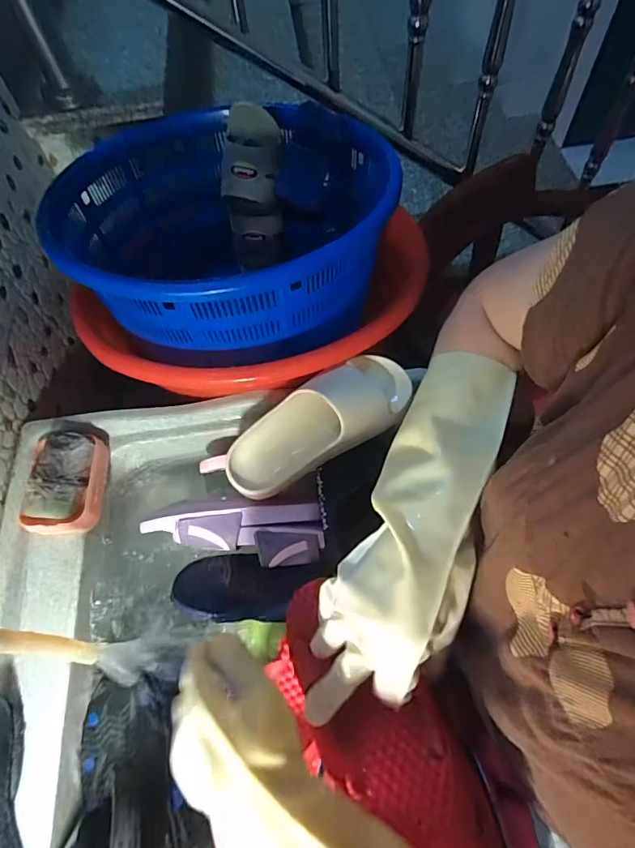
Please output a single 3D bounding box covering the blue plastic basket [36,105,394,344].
[{"bbox_3d":[-0.122,-0.282,0.692,0.435,0.231,0.451,-2,62,3],"label":"blue plastic basket"}]

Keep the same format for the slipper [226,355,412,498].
[{"bbox_3d":[0.002,-0.004,0.587,0.255,0.073,0.101,-29,90,1],"label":"slipper"}]

